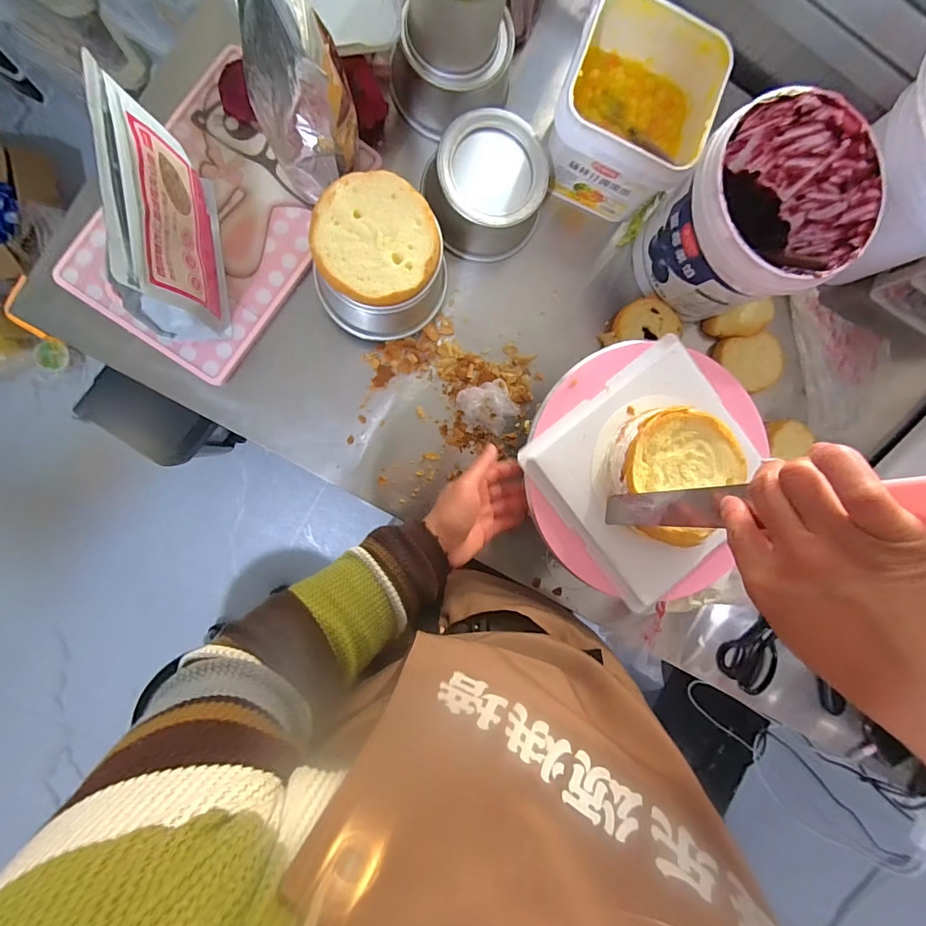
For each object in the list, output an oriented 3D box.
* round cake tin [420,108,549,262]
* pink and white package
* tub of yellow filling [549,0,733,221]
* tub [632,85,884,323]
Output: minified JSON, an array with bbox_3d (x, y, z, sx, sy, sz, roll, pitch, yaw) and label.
[{"bbox_3d":[0.032,-0.346,0.565,0.142,0.072,0.139,0,91,-8],"label":"round cake tin"},{"bbox_3d":[-0.312,-0.247,0.459,0.065,0.172,0.195,-3,91,-8],"label":"pink and white package"},{"bbox_3d":[0.202,-0.428,0.555,0.173,0.124,0.171,26,87,-7],"label":"tub of yellow filling"},{"bbox_3d":[0.342,-0.292,0.549,0.195,0.174,0.186,0,91,-8],"label":"tub"}]

